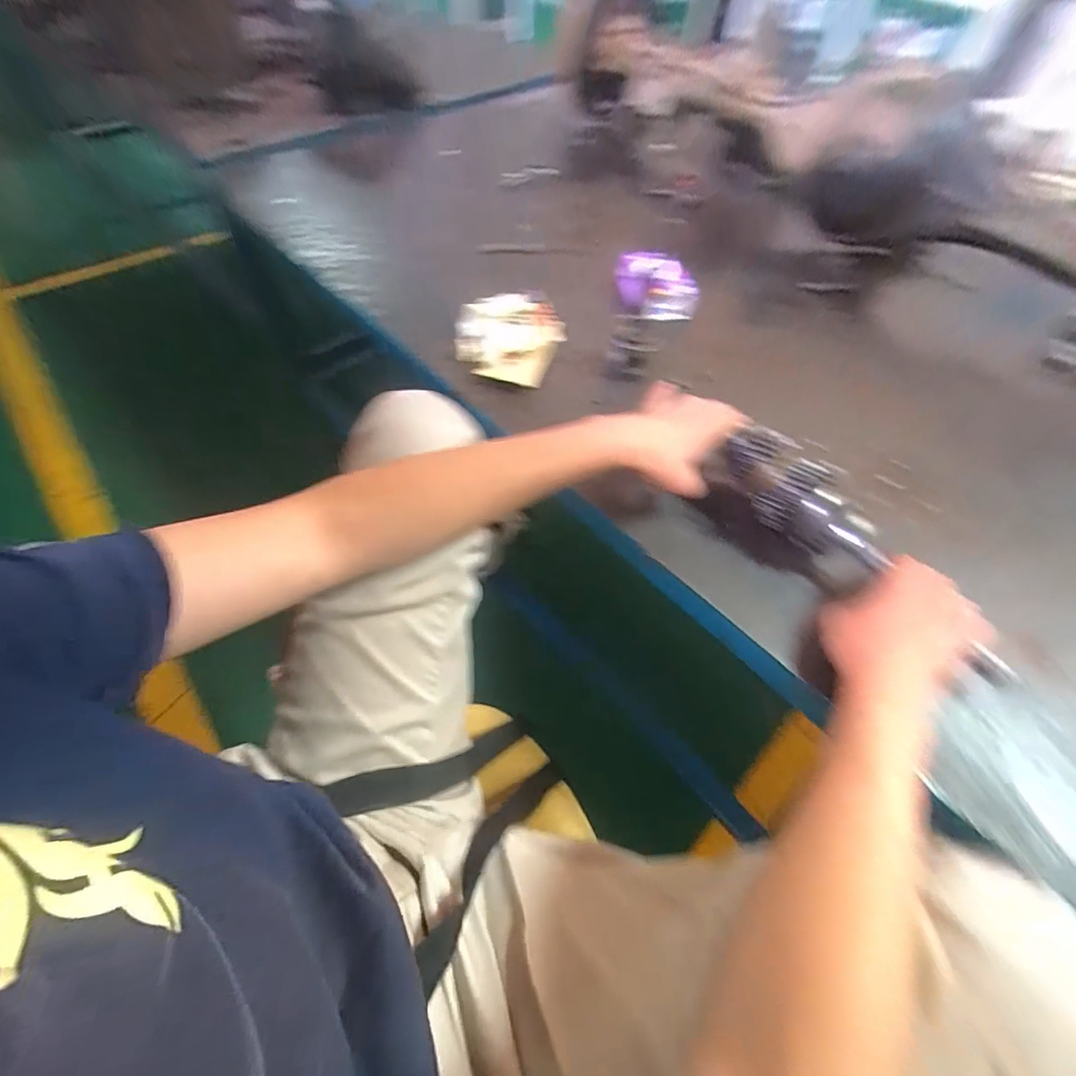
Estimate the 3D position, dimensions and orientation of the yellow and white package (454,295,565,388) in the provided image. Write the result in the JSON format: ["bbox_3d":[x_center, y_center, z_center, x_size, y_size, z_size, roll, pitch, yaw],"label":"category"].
[{"bbox_3d":[-0.039,-0.258,0.592,0.136,0.051,0.134,3,59,-1],"label":"yellow and white package"}]

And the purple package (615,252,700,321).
[{"bbox_3d":[0.174,-0.365,0.665,0.121,0.047,0.117,7,59,2],"label":"purple package"}]

